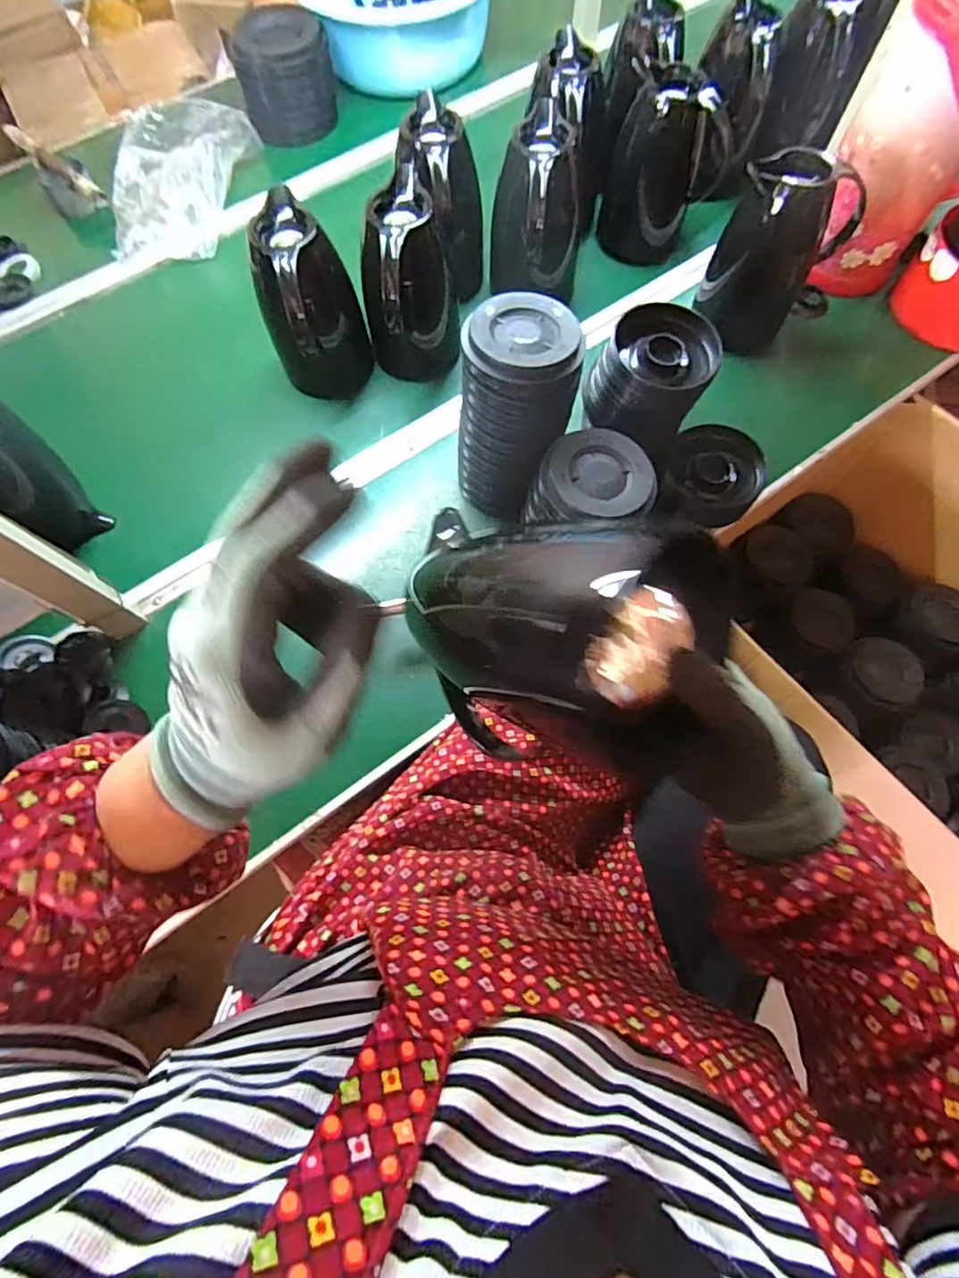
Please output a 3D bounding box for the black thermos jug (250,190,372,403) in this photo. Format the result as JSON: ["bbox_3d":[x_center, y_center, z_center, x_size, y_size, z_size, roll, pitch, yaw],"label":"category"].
[{"bbox_3d":[-0.213,-0.422,0.714,0.120,0.193,0.155,-22,72,-7],"label":"black thermos jug"}]

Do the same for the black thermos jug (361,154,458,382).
[{"bbox_3d":[-0.090,-0.445,0.716,0.119,0.194,0.152,-8,71,-2],"label":"black thermos jug"}]

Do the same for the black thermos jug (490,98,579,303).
[{"bbox_3d":[0.079,-0.565,0.766,0.123,0.202,0.163,6,71,3],"label":"black thermos jug"}]

